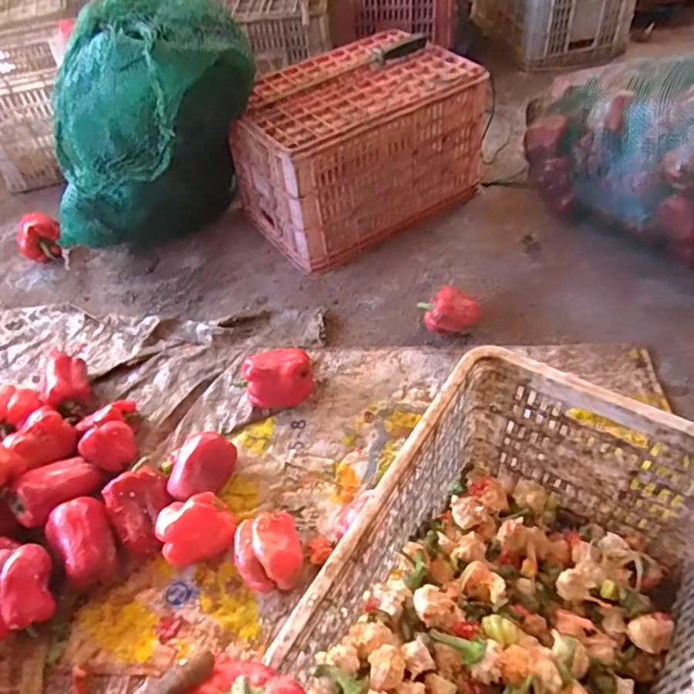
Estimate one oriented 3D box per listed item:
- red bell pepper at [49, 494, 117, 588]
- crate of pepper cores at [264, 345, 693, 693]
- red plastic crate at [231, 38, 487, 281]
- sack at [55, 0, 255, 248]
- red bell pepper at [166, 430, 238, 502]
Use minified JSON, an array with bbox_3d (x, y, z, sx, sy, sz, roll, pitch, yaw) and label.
[{"bbox_3d":[-0.387,0.288,0.869,0.084,0.074,0.116,-35,55,-22],"label":"red bell pepper"},{"bbox_3d":[0.175,0.307,0.625,0.340,0.254,0.506,25,57,24],"label":"crate of pepper cores"},{"bbox_3d":[0.014,-0.461,1.344,0.508,0.279,0.355,-31,54,-19],"label":"red plastic crate"},{"bbox_3d":[-0.401,-0.418,1.221,0.293,0.456,0.416,25,57,24],"label":"sack"},{"bbox_3d":[-0.237,0.194,0.936,0.074,0.068,0.115,18,54,20],"label":"red bell pepper"}]

